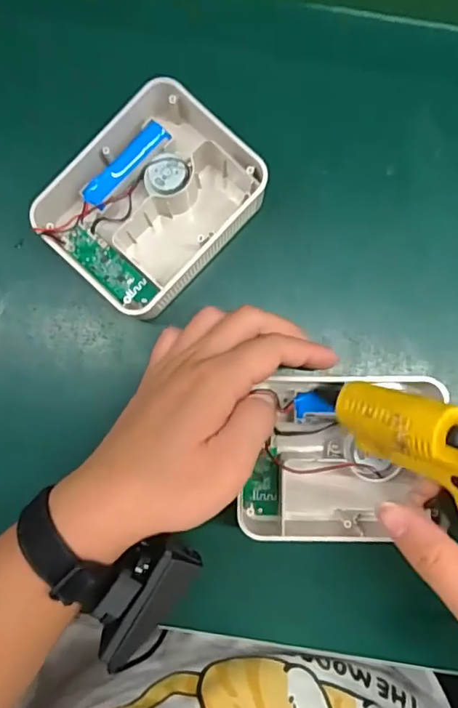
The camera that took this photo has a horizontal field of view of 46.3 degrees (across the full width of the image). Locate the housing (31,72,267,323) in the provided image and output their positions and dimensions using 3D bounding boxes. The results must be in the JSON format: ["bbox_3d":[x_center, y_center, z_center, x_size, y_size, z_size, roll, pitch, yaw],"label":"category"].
[{"bbox_3d":[-0.048,-0.098,0.348,0.099,0.046,0.128,43,88,1],"label":"housing"}]

